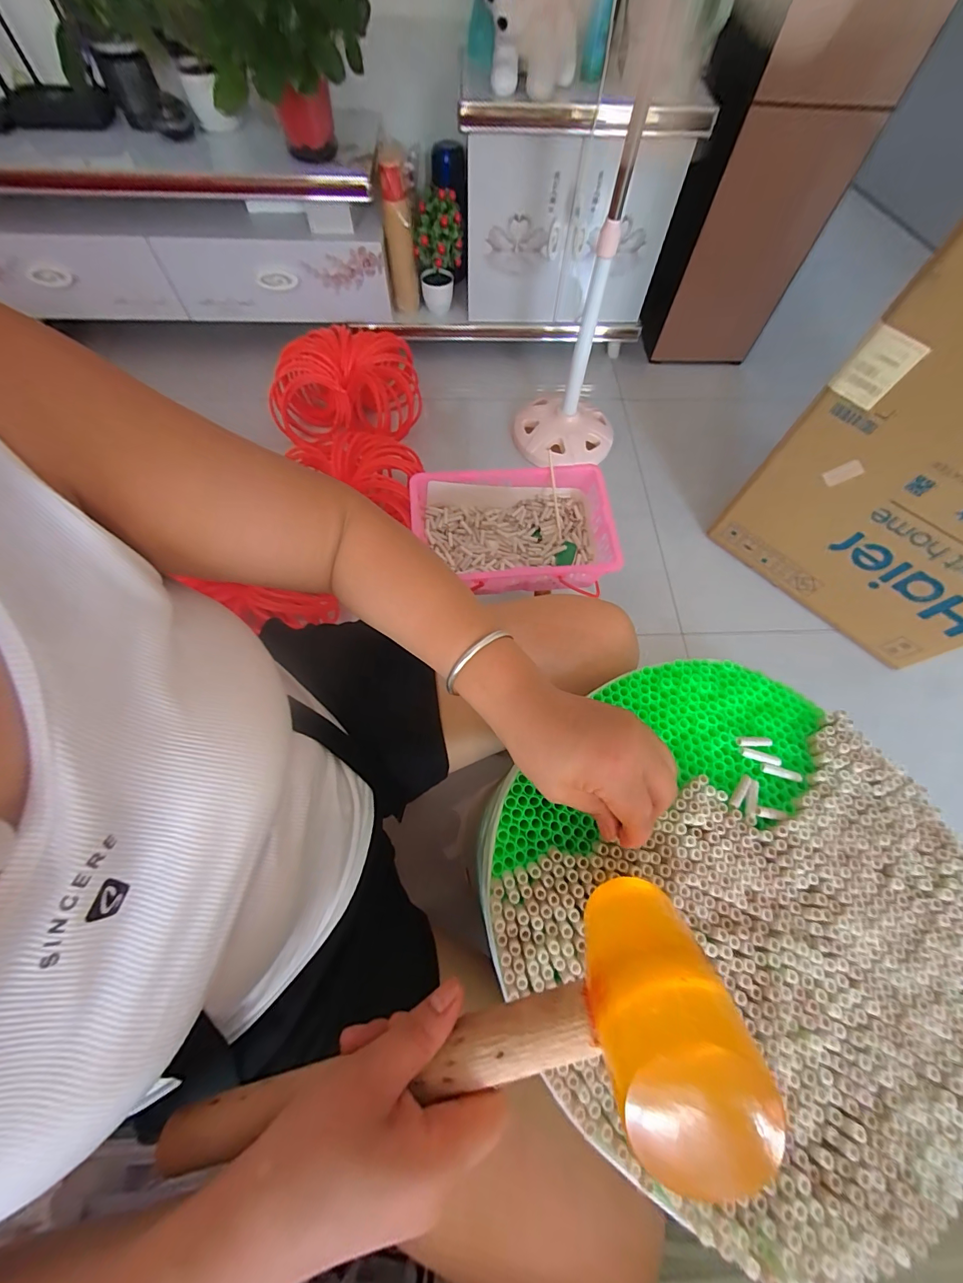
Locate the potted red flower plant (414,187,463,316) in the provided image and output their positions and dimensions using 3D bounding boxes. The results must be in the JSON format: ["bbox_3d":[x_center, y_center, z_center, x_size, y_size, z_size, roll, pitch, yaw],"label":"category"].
[{"bbox_3d":[-0.108,-0.981,1.062,0.118,0.229,0.094,-7,67,-5],"label":"potted red flower plant"}]

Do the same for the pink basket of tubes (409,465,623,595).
[{"bbox_3d":[0.055,-0.178,0.693,0.320,0.099,0.202,-5,67,-4],"label":"pink basket of tubes"}]

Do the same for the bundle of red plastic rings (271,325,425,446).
[{"bbox_3d":[-0.358,-0.702,1.139,0.392,0.205,0.223,7,66,1],"label":"bundle of red plastic rings"}]

